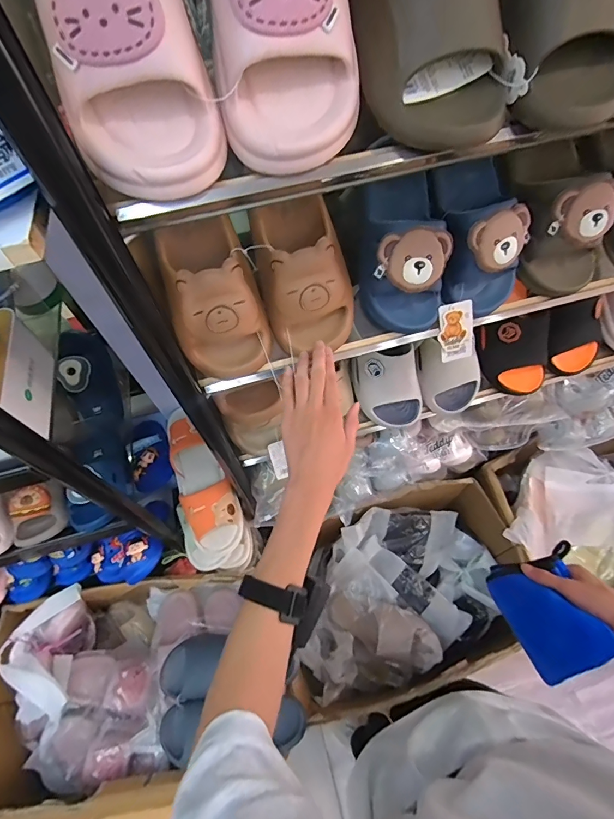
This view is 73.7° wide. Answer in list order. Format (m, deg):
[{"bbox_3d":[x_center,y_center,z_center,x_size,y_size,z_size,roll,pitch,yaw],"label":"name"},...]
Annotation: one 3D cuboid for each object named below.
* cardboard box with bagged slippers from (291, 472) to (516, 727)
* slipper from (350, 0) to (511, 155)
[{"bbox_3d":[0.226,0.473,1.069,0.574,0.249,0.410,-17,60,-6],"label":"cardboard box with bagged slippers"},{"bbox_3d":[0.095,-0.328,0.308,0.122,0.069,0.248,-14,92,-4],"label":"slipper"}]

